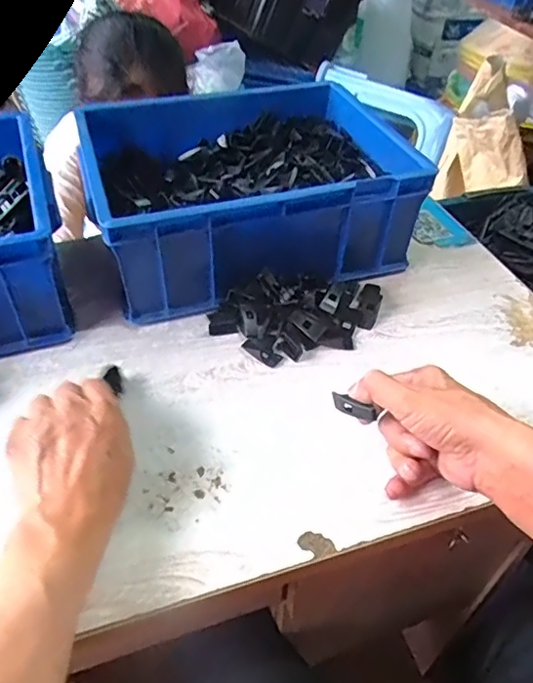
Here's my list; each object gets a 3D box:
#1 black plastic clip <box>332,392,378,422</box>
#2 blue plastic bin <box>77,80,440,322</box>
[{"bbox_3d":[0.070,0.052,0.436,0.040,0.019,0.005,22,46,39],"label":"black plastic clip"},{"bbox_3d":[-0.022,-0.183,0.647,0.346,0.125,0.282,-13,47,-16],"label":"blue plastic bin"}]

